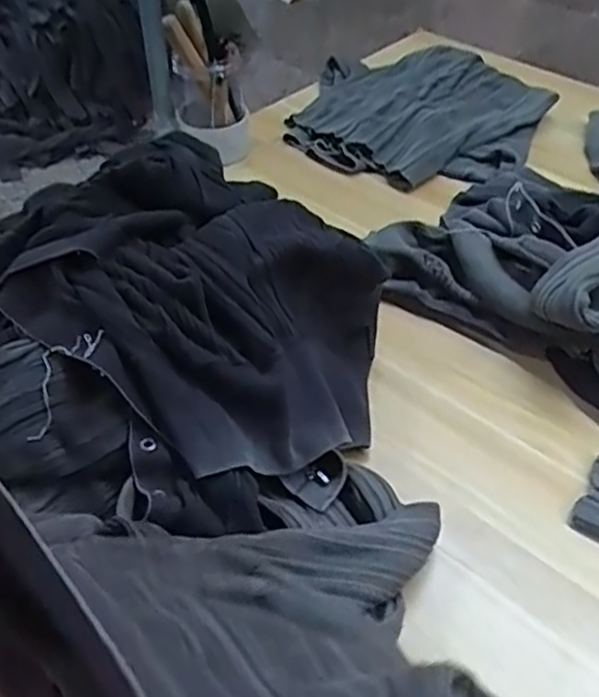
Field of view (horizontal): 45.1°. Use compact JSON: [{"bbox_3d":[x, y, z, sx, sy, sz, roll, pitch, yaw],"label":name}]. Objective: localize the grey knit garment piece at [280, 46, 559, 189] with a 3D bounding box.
[{"bbox_3d":[0.145,-0.303,0.909,0.294,0.048,0.294,-1,44,1],"label":"grey knit garment piece"}]

